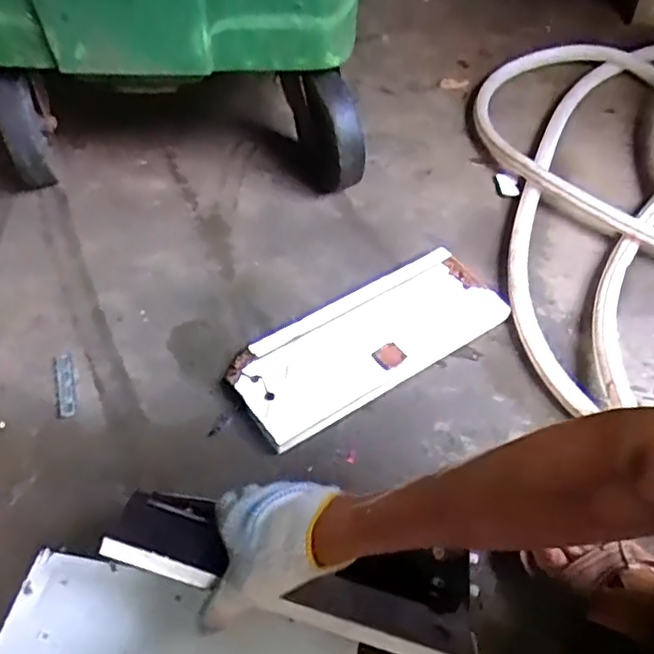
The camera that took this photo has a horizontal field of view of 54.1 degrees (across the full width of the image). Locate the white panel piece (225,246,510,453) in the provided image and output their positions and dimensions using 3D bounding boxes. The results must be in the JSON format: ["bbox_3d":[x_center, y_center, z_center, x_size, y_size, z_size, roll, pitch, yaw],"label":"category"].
[{"bbox_3d":[0.056,0.009,0.875,0.385,0.034,0.162,-28,58,-21],"label":"white panel piece"}]

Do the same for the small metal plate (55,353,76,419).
[{"bbox_3d":[-0.342,0.074,0.836,0.024,0.004,0.105,-14,53,-12],"label":"small metal plate"}]

